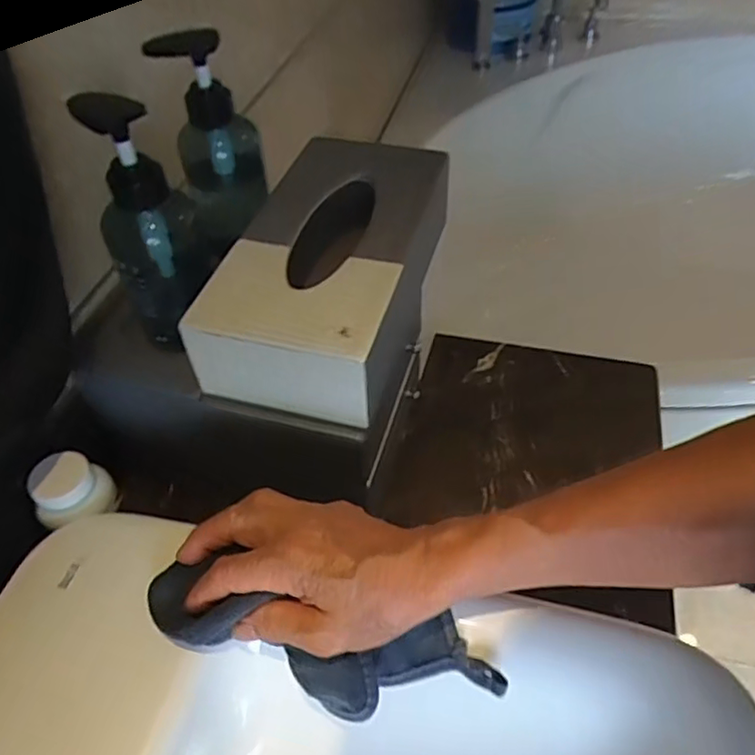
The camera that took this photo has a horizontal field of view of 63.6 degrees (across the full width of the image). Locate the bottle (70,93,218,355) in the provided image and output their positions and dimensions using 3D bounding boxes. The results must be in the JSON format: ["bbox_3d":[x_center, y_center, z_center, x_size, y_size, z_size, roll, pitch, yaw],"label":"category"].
[{"bbox_3d":[-0.149,-0.098,0.402,0.062,0.166,0.054,-15,50,-10],"label":"bottle"}]

